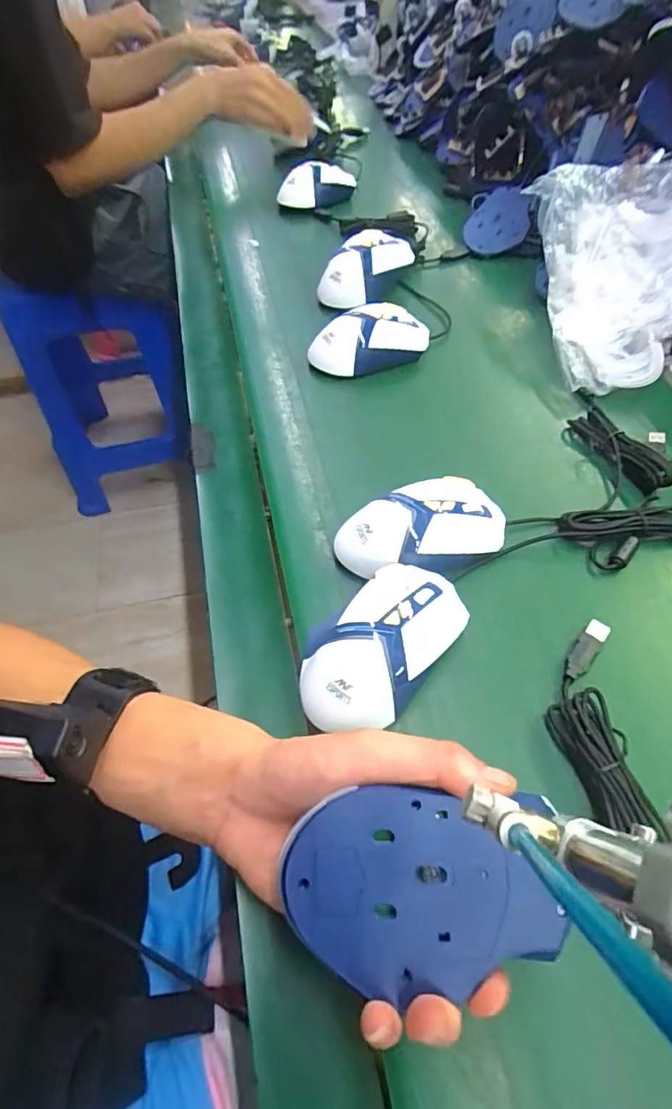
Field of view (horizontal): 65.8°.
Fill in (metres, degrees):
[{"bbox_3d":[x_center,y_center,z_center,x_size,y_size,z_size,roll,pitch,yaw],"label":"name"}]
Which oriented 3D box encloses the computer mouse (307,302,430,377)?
[{"bbox_3d":[0.032,-0.212,0.516,0.117,0.049,0.063,-25,58,-17],"label":"computer mouse"}]

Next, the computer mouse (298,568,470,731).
[{"bbox_3d":[0.030,0.055,0.320,0.063,0.042,0.122,31,60,21],"label":"computer mouse"}]

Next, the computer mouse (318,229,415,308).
[{"bbox_3d":[0.031,-0.321,0.584,0.070,0.038,0.115,36,62,23],"label":"computer mouse"}]

